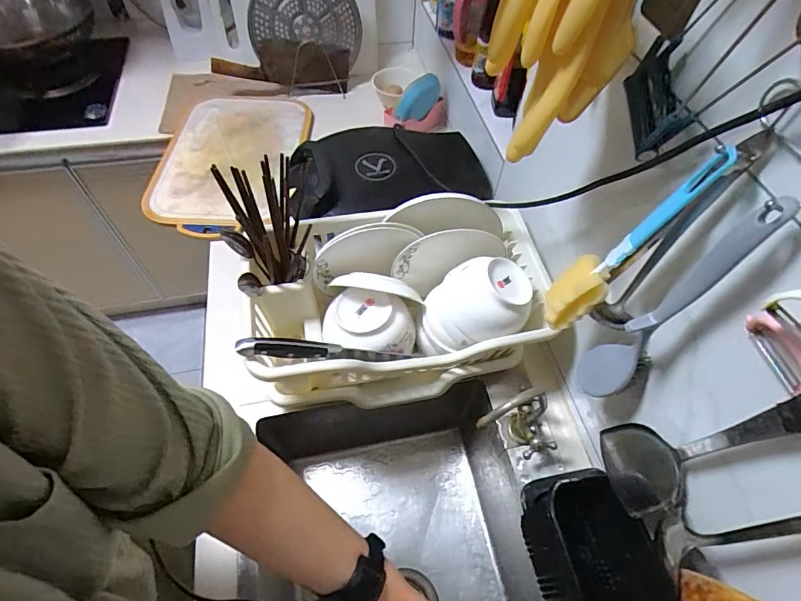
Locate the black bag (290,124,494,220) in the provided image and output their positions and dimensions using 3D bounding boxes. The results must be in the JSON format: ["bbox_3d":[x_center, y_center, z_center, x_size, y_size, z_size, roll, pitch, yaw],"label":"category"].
[{"bbox_3d":[-0.033,-0.266,0.865,0.364,0.106,0.223,-11,58,-10],"label":"black bag"}]

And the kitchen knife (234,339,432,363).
[{"bbox_3d":[-0.086,0.064,0.554,0.228,0.037,0.022,7,53,-24],"label":"kitchen knife"}]

